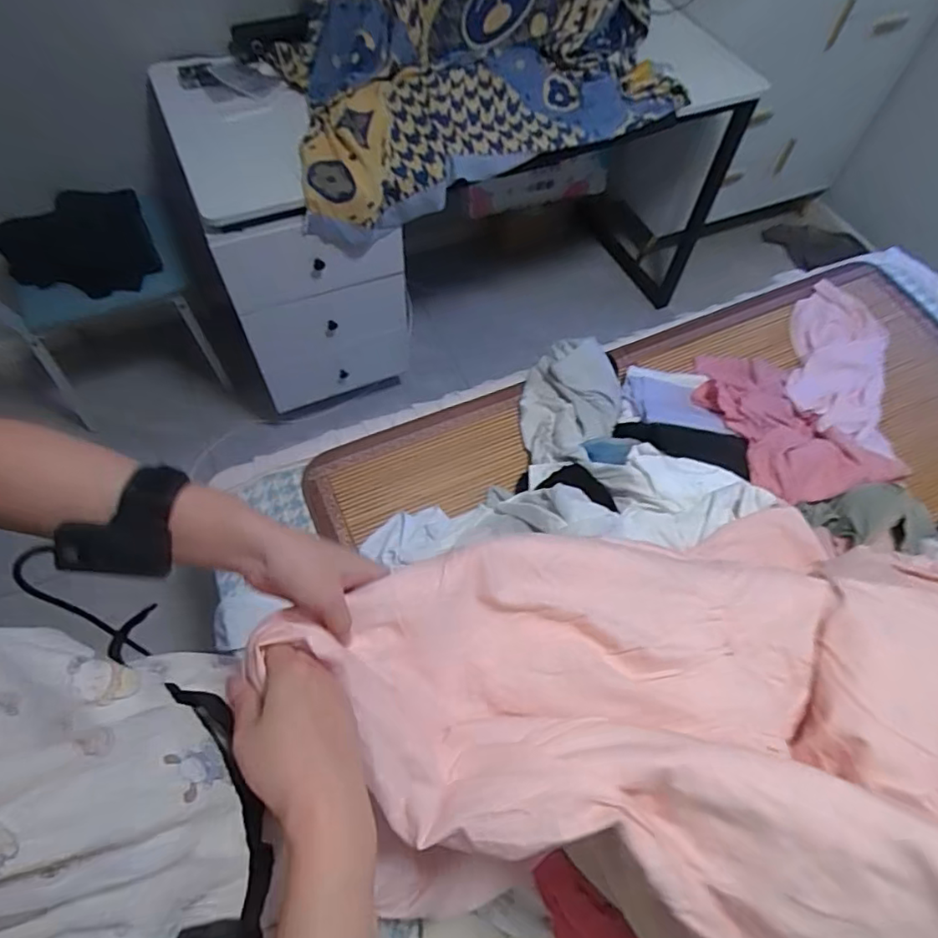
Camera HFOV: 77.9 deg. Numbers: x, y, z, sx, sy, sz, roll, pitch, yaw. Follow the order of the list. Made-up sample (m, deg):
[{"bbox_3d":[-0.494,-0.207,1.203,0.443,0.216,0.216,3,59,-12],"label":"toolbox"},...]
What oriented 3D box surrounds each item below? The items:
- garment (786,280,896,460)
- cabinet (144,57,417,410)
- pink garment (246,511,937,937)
[{"bbox_3d":[0.809,-0.238,1.264,0.204,0.062,0.473,18,63,9],"label":"garment"},{"bbox_3d":[-0.451,-0.594,1.514,0.392,0.617,0.555,-19,63,-13],"label":"cabinet"},{"bbox_3d":[0.377,0.283,0.564,1.029,0.141,0.424,17,61,-8],"label":"pink garment"}]

